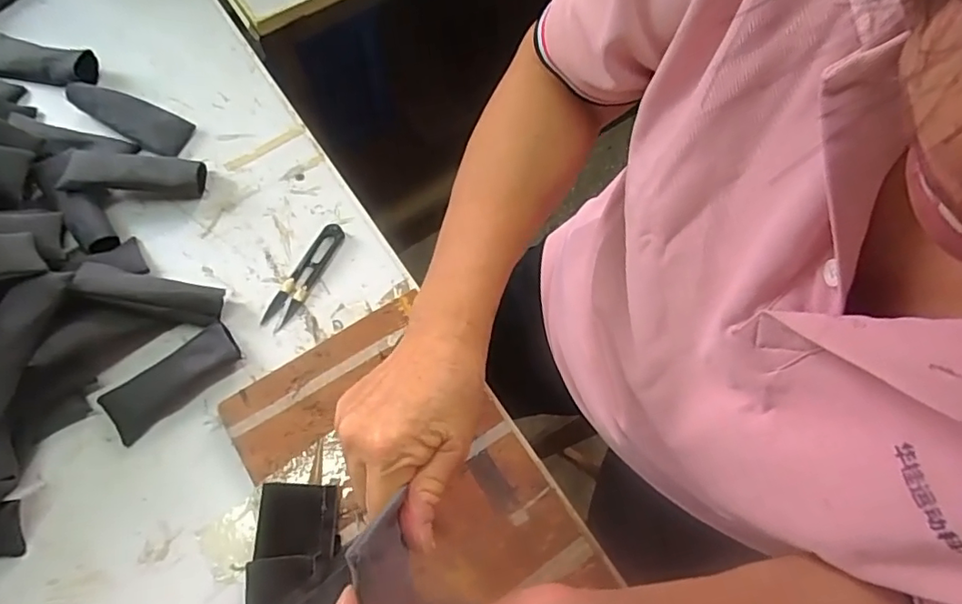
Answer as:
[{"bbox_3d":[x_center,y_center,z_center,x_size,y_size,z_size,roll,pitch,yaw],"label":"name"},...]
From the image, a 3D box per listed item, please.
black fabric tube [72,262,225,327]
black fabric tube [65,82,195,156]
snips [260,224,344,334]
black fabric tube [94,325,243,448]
[{"bbox_3d":[-0.254,-0.008,0.429,0.099,0.026,0.031,16,69,-19],"label":"black fabric tube"},{"bbox_3d":[-0.314,-0.166,0.498,0.111,0.021,0.042,22,71,7],"label":"black fabric tube"},{"bbox_3d":[-0.148,-0.023,0.465,0.024,0.010,0.100,28,72,8],"label":"snips"},{"bbox_3d":[-0.237,0.058,0.425,0.103,0.018,0.040,-37,75,-13],"label":"black fabric tube"}]

